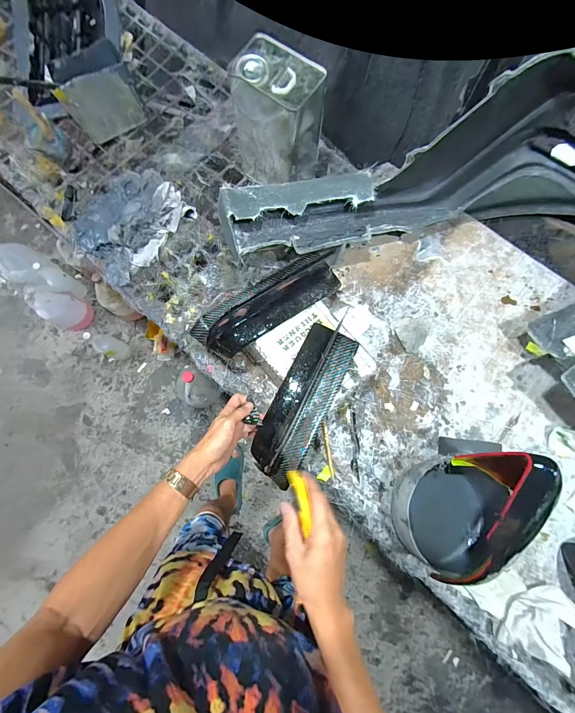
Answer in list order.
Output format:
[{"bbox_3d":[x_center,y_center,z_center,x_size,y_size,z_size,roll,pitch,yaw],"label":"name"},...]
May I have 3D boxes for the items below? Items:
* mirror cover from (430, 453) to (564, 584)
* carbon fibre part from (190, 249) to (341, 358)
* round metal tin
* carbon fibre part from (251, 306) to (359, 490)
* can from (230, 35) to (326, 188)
[{"bbox_3d":[0.287,0.232,0.433,0.084,0.142,0.199,17,79,5],"label":"mirror cover"},{"bbox_3d":[-0.038,-0.102,0.565,0.283,0.072,0.095,-34,79,-6],"label":"carbon fibre part"},{"bbox_3d":[0.267,0.272,0.562,0.159,0.107,0.172,0,78,2],"label":"round metal tin"},{"bbox_3d":[0.029,0.070,0.546,0.092,0.025,0.285,26,82,7],"label":"carbon fibre part"},{"bbox_3d":[-0.017,-0.484,0.673,0.157,0.236,0.113,38,81,9],"label":"can"}]

